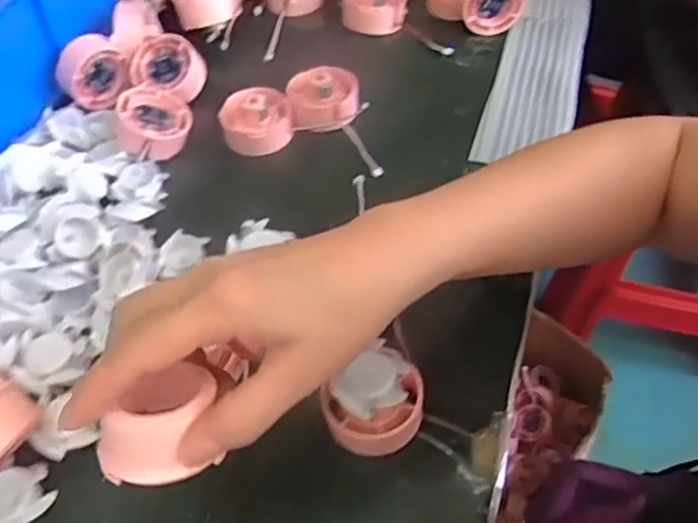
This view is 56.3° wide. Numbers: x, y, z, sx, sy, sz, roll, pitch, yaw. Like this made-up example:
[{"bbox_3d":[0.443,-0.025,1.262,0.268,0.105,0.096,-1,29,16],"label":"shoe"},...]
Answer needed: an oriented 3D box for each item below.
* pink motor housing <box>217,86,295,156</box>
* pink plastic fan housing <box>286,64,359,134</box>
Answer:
[{"bbox_3d":[-0.072,-0.113,0.506,0.053,0.023,0.051,12,53,12],"label":"pink motor housing"},{"bbox_3d":[-0.021,-0.132,0.519,0.056,0.021,0.052,-3,52,0],"label":"pink plastic fan housing"}]

